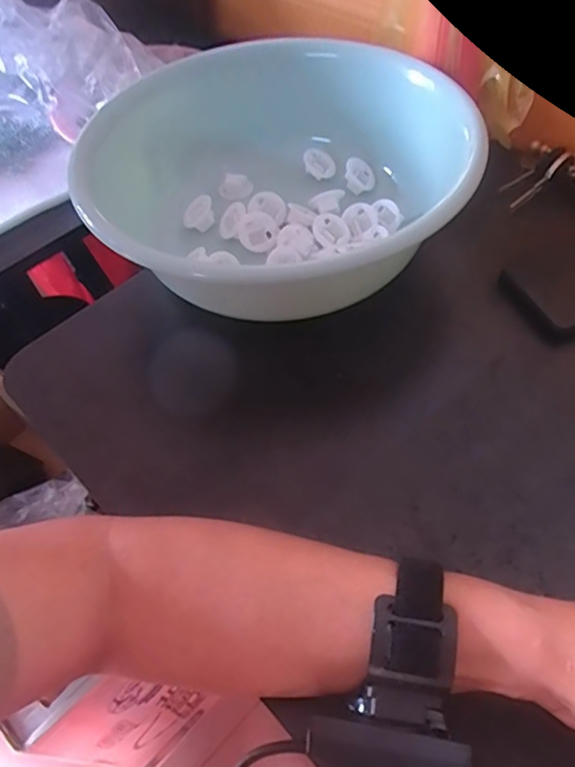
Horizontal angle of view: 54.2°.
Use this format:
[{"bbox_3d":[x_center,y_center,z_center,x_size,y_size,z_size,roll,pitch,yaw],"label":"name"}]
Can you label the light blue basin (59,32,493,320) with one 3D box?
[{"bbox_3d":[-0.009,-0.154,0.445,0.256,0.108,0.269,-2,56,3],"label":"light blue basin"}]

